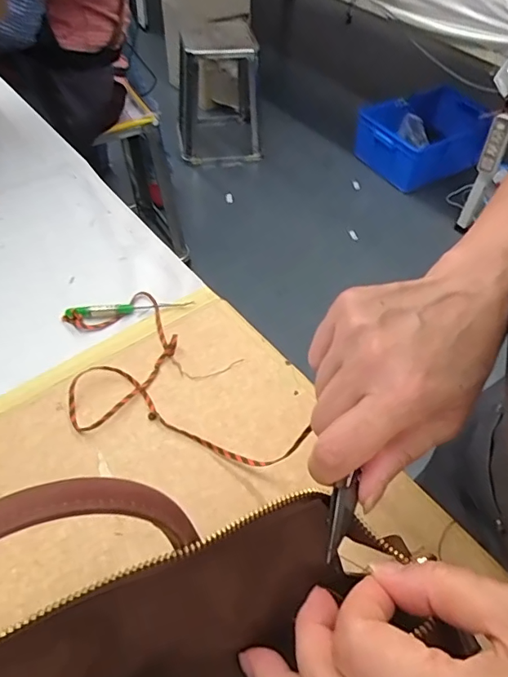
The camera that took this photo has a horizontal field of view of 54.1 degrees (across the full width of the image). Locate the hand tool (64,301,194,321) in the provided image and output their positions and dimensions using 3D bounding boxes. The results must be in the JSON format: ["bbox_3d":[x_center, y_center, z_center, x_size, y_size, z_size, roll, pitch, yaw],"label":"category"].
[{"bbox_3d":[-0.131,-0.030,0.518,0.133,0.014,0.010,-8,52,-7],"label":"hand tool"}]

